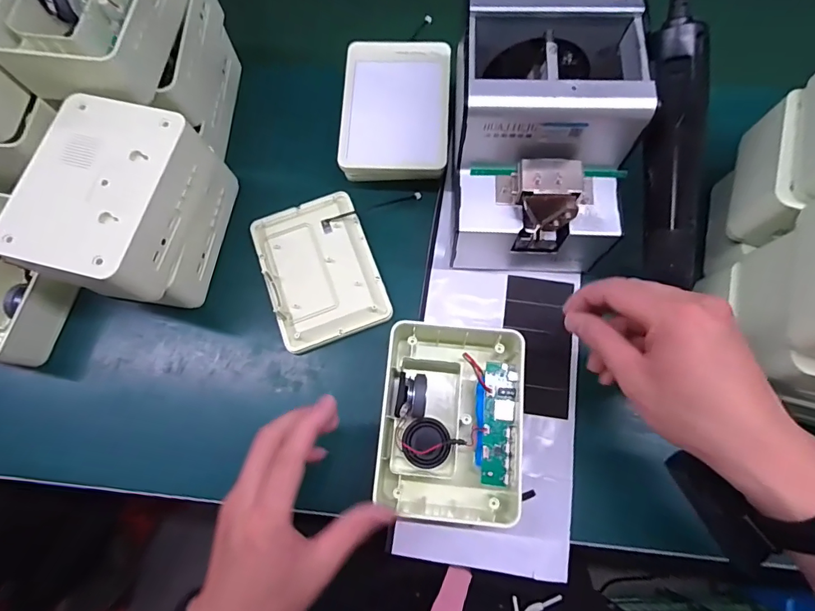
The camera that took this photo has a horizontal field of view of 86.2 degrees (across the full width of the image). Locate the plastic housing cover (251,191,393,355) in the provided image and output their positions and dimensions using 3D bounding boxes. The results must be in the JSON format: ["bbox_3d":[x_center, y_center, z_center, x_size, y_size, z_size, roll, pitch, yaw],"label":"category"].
[{"bbox_3d":[-0.080,-0.032,0.405,0.098,0.021,0.135,-20,73,-4],"label":"plastic housing cover"}]

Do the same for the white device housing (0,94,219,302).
[{"bbox_3d":[-0.231,-0.080,0.340,0.102,0.057,0.141,13,73,6],"label":"white device housing"}]

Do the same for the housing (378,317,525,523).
[{"bbox_3d":[0.035,0.088,0.348,0.110,0.049,0.156,4,72,3],"label":"housing"}]

